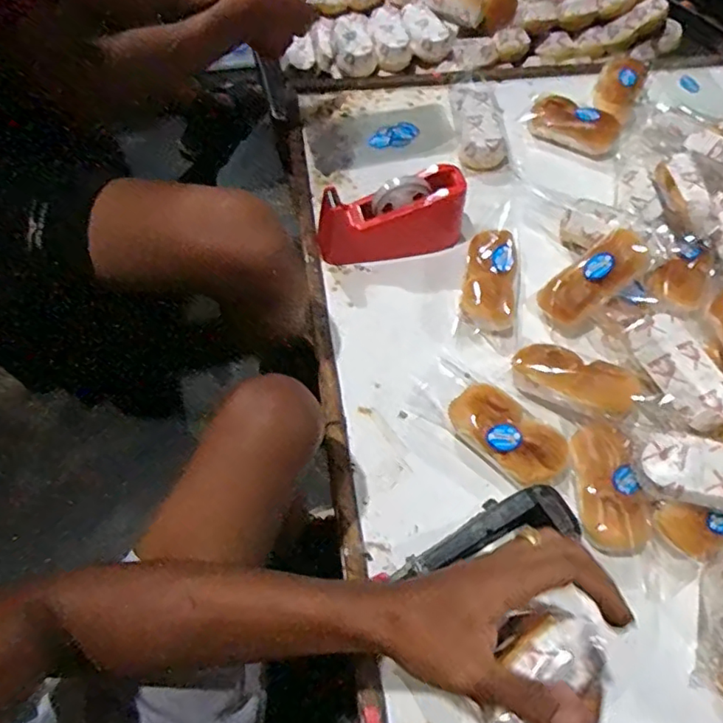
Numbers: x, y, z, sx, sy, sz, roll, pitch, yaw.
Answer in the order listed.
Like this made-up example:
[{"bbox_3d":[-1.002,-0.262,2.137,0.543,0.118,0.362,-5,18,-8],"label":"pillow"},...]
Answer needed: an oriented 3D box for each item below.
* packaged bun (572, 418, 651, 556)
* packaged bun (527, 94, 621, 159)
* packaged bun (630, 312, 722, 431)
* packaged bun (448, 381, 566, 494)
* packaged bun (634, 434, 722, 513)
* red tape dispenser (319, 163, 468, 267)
[{"bbox_3d":[0.279,0.138,0.640,0.073,0.039,0.144,4,62,1],"label":"packaged bun"},{"bbox_3d":[0.347,-0.387,0.936,0.145,0.045,0.062,21,63,10],"label":"packaged bun"},{"bbox_3d":[0.367,0.013,0.657,0.071,0.048,0.141,-28,66,-15],"label":"packaged bun"},{"bbox_3d":[0.172,0.086,0.671,0.078,0.051,0.140,-40,70,-20],"label":"packaged bun"},{"bbox_3d":[0.364,0.118,0.590,0.136,0.040,0.069,8,81,27],"label":"packaged bun"},{"bbox_3d":[0.042,-0.198,0.790,0.203,0.097,0.066,-15,63,-9],"label":"red tape dispenser"}]

